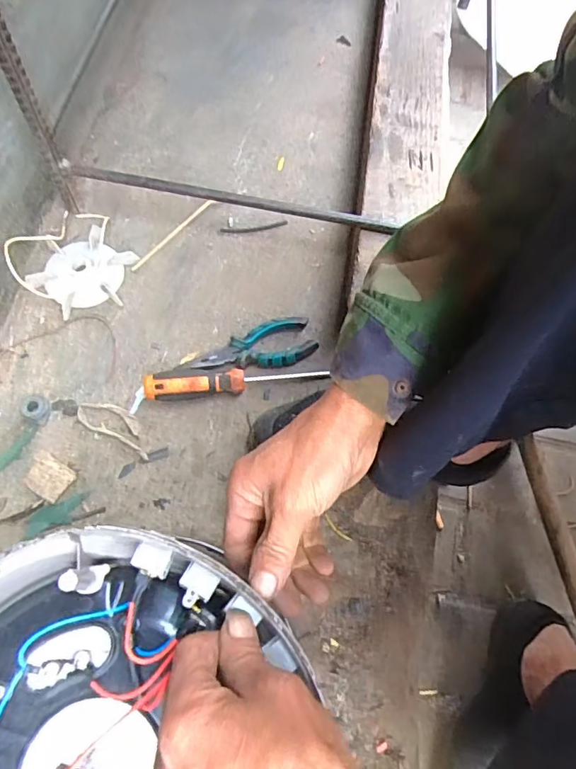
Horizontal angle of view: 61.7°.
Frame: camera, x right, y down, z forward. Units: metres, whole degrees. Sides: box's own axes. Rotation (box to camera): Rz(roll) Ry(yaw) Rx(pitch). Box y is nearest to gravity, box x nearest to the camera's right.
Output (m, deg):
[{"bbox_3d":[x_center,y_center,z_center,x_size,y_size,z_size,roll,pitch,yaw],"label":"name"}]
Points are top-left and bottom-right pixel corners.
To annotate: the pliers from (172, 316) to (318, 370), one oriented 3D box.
[{"bbox_3d":[-0.043,-0.034,0.552,0.150,0.018,0.055,-23,69,-13],"label":"pliers"}]

